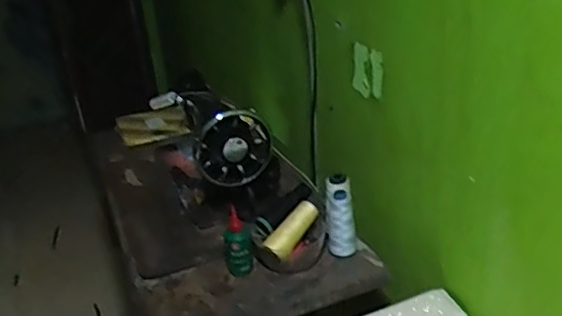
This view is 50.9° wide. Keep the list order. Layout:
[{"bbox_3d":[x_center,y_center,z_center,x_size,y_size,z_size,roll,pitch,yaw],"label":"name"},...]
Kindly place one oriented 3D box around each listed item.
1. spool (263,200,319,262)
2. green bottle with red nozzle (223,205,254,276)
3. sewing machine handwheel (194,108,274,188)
[{"bbox_3d":[0.018,0.120,0.987,0.038,0.039,0.114,20,59,43],"label":"spool"},{"bbox_3d":[-0.072,0.139,0.967,0.044,0.123,0.031,-10,26,-6],"label":"green bottle with red nozzle"},{"bbox_3d":[-0.082,-0.017,1.026,0.132,0.129,0.038,-8,27,-5],"label":"sewing machine handwheel"}]

